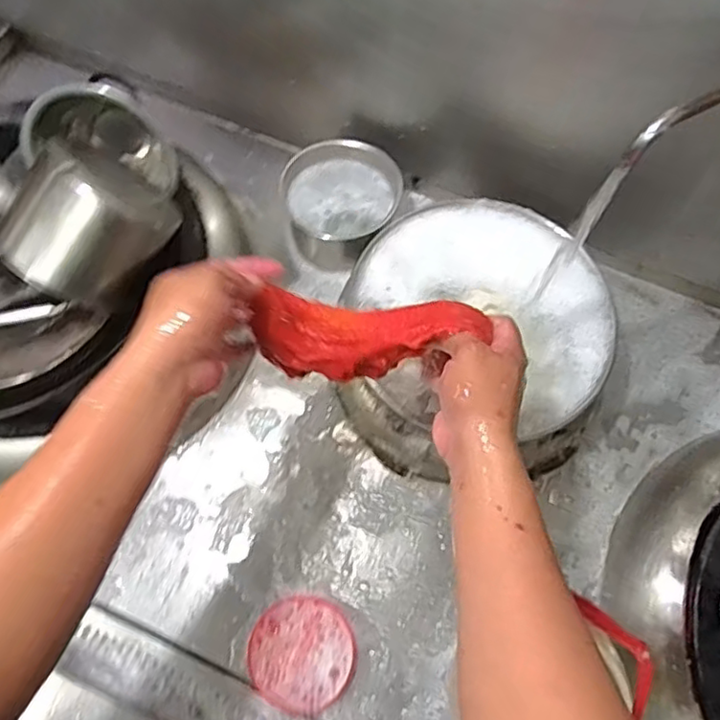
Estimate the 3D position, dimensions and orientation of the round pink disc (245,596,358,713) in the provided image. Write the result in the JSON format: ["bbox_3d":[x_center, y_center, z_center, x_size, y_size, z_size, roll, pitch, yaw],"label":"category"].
[{"bbox_3d":[-0.068,0.351,0.761,0.123,0.024,0.123,23,66,9],"label":"round pink disc"}]

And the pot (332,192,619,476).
[{"bbox_3d":[0.146,-0.032,0.857,0.325,0.158,0.346,1,64,-2],"label":"pot"}]

